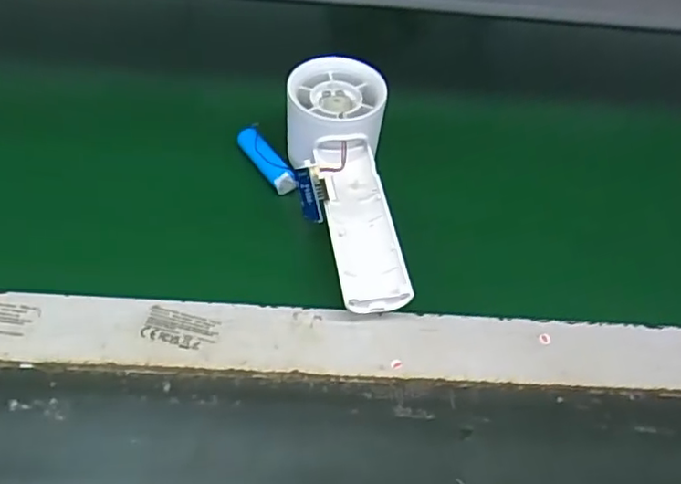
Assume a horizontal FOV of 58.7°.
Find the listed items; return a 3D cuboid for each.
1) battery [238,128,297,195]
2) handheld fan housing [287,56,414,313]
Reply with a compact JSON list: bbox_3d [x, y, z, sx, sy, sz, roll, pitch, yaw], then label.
[{"bbox_3d":[-0.045,-0.050,0.366,0.012,0.014,0.054,-29,62,-18],"label":"battery"},{"bbox_3d":[0.001,-0.033,0.334,0.056,0.050,0.154,-3,57,-3],"label":"handheld fan housing"}]

